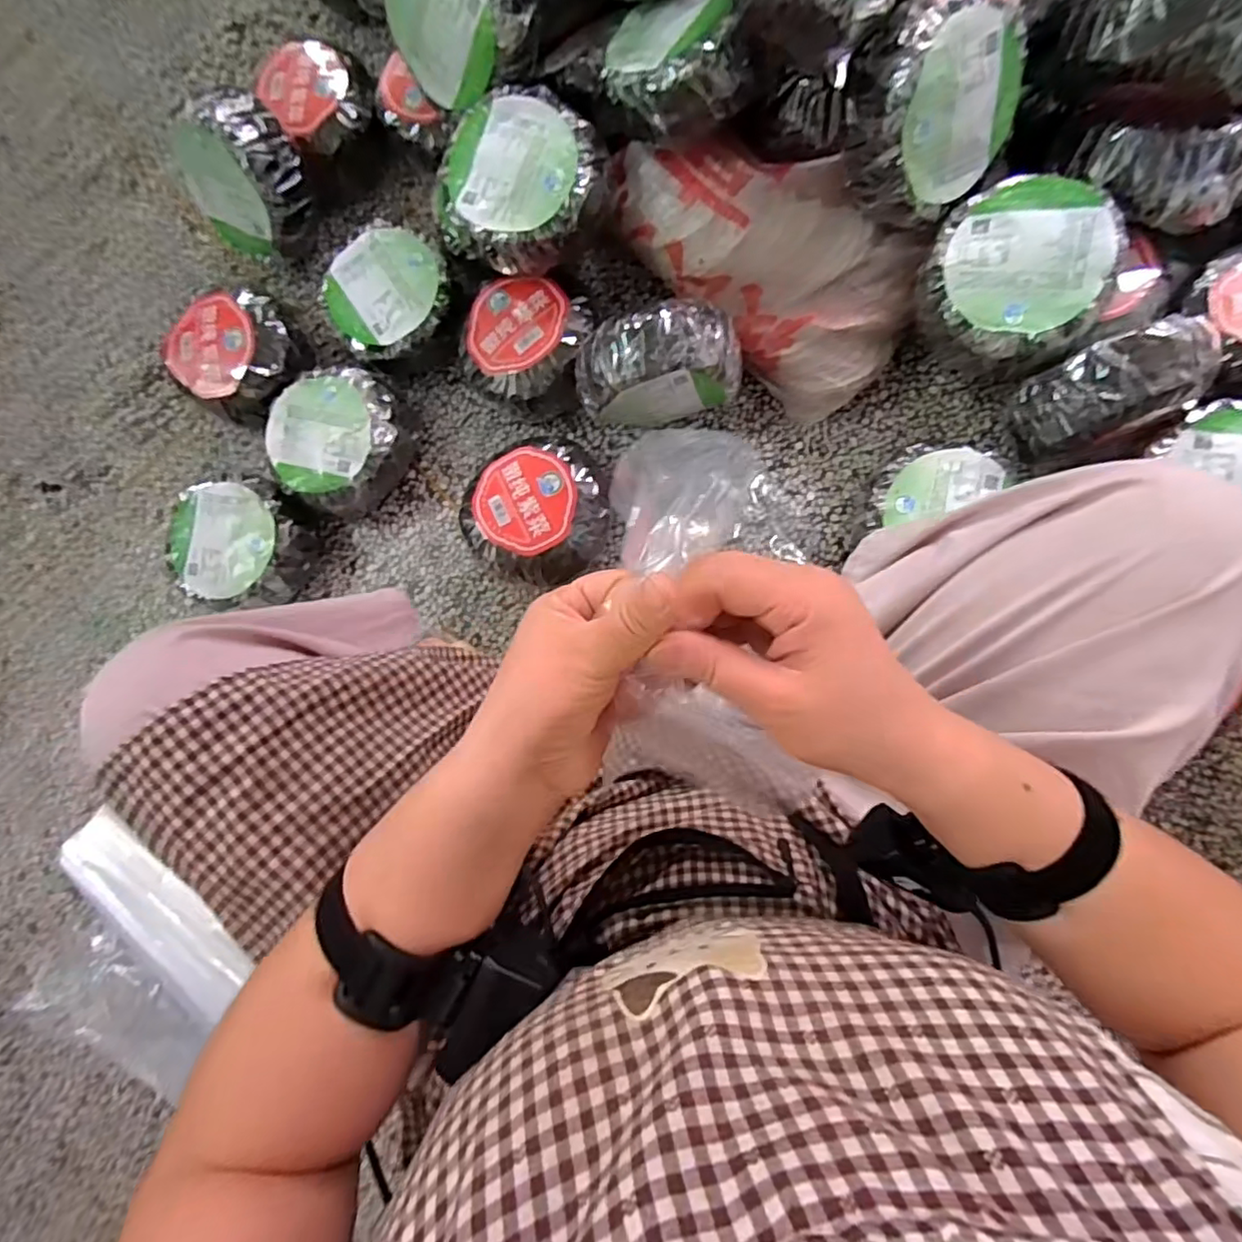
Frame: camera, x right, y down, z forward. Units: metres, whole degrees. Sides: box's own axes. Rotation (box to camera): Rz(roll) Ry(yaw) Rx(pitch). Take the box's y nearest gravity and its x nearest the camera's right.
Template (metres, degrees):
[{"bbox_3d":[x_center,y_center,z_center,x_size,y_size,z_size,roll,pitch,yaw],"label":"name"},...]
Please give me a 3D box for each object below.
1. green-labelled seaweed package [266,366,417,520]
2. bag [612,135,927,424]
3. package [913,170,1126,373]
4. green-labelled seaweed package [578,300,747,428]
[{"bbox_3d":[-0.373,-0.241,0.847,0.179,0.100,0.169,-43,82,3],"label":"green-labelled seaweed package"},{"bbox_3d":[0.161,-0.450,0.775,0.409,0.151,0.190,39,92,9],"label":"bag"},{"bbox_3d":[0.419,-0.368,0.667,0.177,0.081,0.180,11,88,8],"label":"package"},{"bbox_3d":[0.047,-0.293,0.760,0.193,0.187,0.098,-8,85,7],"label":"green-labelled seaweed package"}]

